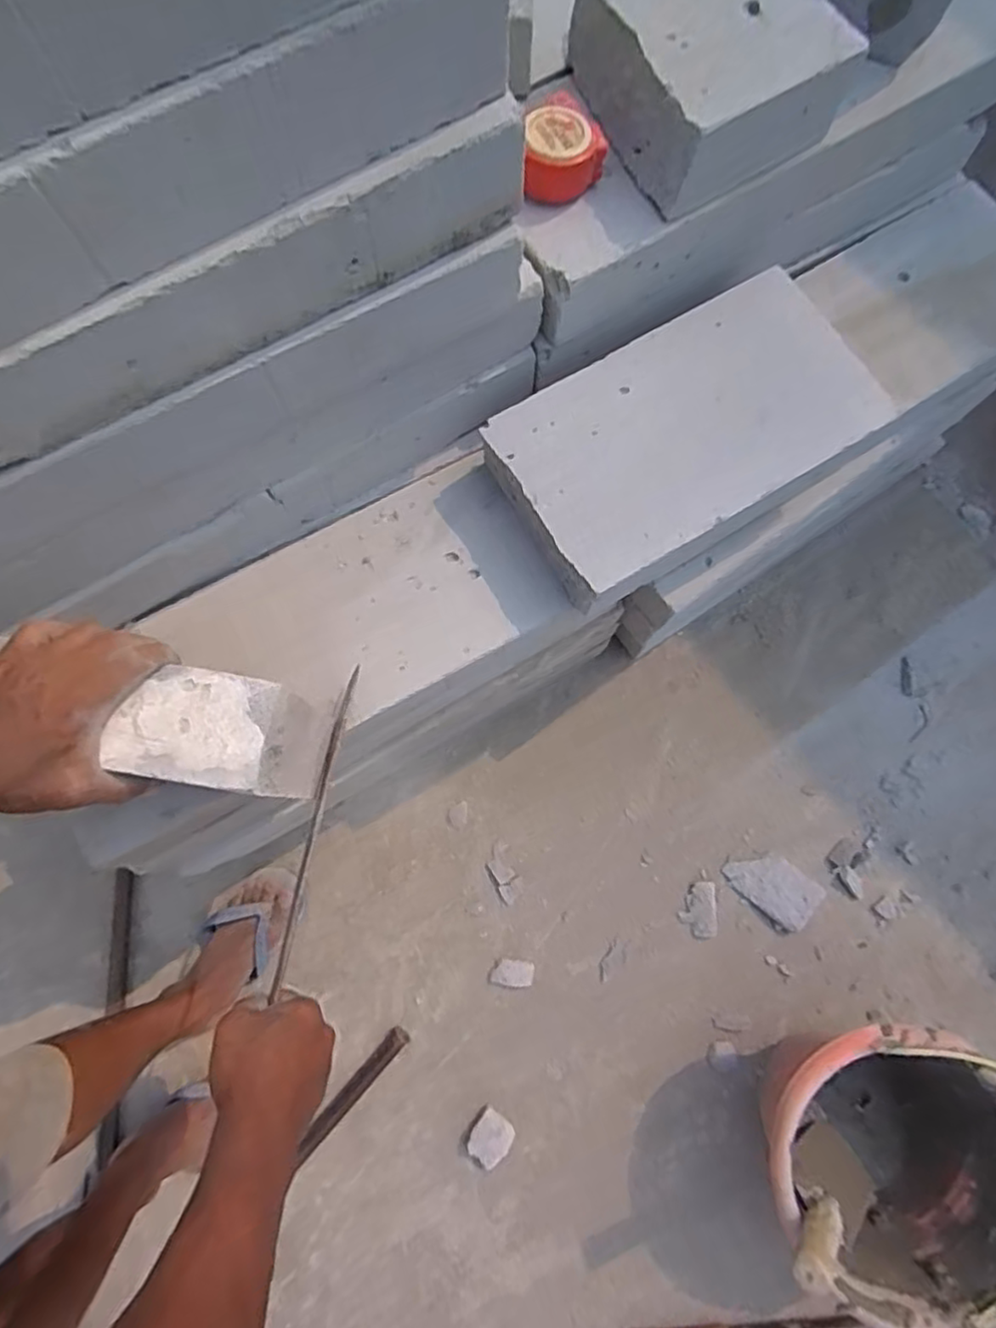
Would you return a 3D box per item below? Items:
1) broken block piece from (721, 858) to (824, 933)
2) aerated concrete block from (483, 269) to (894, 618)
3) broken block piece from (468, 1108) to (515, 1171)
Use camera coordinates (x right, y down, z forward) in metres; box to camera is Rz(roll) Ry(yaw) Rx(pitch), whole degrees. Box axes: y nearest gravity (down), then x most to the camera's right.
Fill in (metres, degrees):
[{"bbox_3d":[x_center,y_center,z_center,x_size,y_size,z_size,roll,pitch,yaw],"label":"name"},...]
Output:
[{"bbox_3d":[0.394,0.317,0.940,0.129,0.016,0.076,37,79,9],"label":"broken block piece"},{"bbox_3d":[0.187,-0.217,0.655,0.355,0.083,0.206,-31,79,-7],"label":"aerated concrete block"},{"bbox_3d":[-0.009,0.625,0.863,0.053,0.018,0.058,34,78,8],"label":"broken block piece"}]

